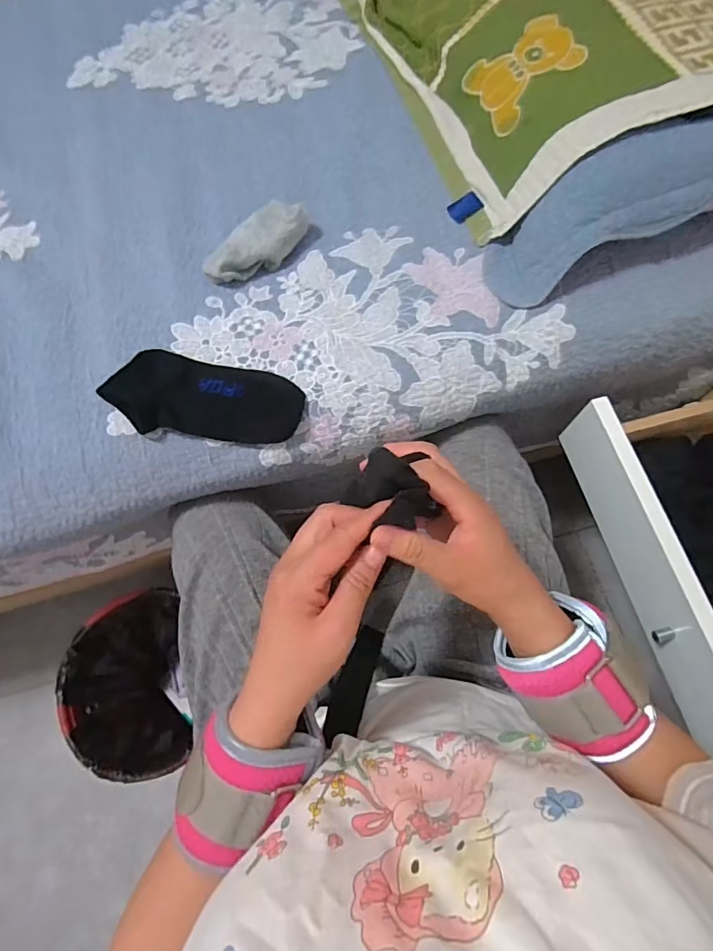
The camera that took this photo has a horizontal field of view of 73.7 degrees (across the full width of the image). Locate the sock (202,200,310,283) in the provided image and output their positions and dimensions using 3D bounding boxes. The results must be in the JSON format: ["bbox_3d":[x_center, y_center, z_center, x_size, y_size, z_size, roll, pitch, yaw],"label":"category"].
[{"bbox_3d":[-0.112,-0.260,0.534,0.125,0.035,0.052,-35,73,-8],"label":"sock"}]

